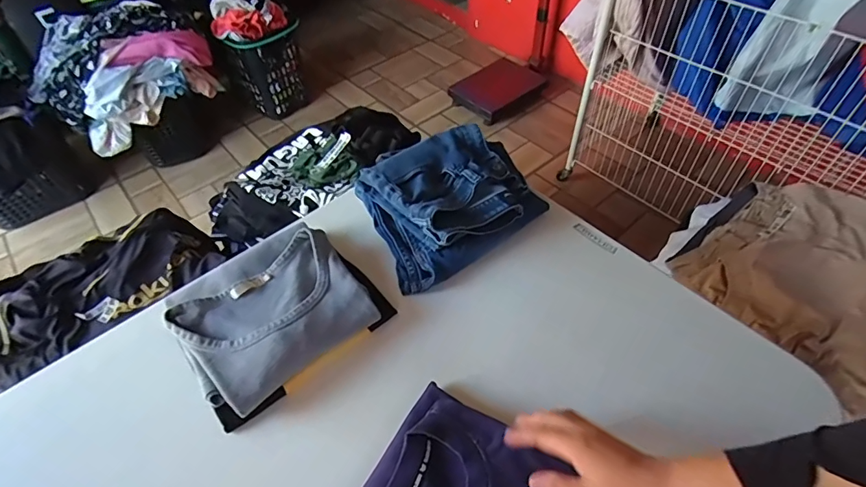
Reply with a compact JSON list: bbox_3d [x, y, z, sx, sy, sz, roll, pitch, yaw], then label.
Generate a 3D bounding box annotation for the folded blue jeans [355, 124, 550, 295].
[{"bbox_3d":[0.031,-0.078,0.729,0.263,0.092,0.221,-25,53,-17],"label":"folded blue jeans"}]

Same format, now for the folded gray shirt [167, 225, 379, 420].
[{"bbox_3d":[-0.222,0.078,0.617,0.227,0.033,0.216,-33,56,-22],"label":"folded gray shirt"}]

